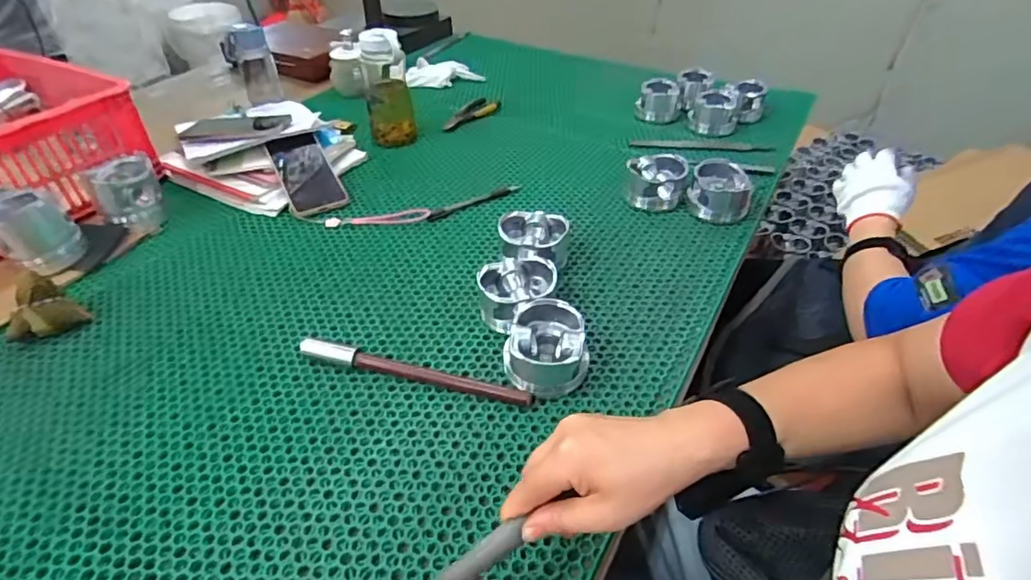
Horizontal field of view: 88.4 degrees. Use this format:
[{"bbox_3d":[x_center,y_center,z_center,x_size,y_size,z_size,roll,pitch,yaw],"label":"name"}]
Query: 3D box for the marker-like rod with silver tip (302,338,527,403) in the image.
[{"bbox_3d":[-0.102,0.080,0.539,0.242,0.022,0.023,10,43,11],"label":"marker-like rod with silver tip"}]

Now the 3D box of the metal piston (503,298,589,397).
[{"bbox_3d":[0.031,0.058,0.531,0.083,0.052,0.089,-3,42,-3],"label":"metal piston"}]

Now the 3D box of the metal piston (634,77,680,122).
[{"bbox_3d":[0.276,-0.362,1.014,0.083,0.051,0.087,14,43,15],"label":"metal piston"}]

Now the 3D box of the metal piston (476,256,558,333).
[{"bbox_3d":[0.003,0.006,0.592,0.089,0.055,0.074,-18,44,-19],"label":"metal piston"}]

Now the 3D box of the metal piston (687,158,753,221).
[{"bbox_3d":[0.289,-0.139,0.748,0.080,0.054,0.085,14,43,15],"label":"metal piston"}]

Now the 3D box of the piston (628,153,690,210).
[{"bbox_3d":[0.203,-0.155,0.770,0.077,0.058,0.077,3,42,4],"label":"piston"}]

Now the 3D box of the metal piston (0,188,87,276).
[{"bbox_3d":[-0.606,-0.074,0.664,0.078,0.084,0.083,25,47,26],"label":"metal piston"}]

